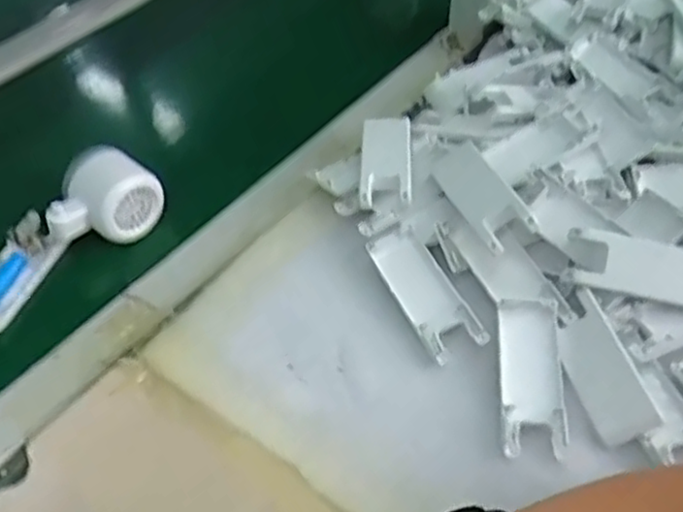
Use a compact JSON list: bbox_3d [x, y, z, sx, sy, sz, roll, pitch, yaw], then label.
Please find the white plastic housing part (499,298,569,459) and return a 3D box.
[{"bbox_3d":[0.123,0.073,0.466,0.039,0.021,0.106,2,51,5],"label":"white plastic housing part"}]

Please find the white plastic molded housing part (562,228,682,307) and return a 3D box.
[{"bbox_3d":[0.208,0.008,0.497,0.101,0.013,0.041,14,84,2],"label":"white plastic molded housing part"}]

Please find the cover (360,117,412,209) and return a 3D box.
[{"bbox_3d":[0.036,-0.079,0.574,0.038,0.011,0.100,1,51,4],"label":"cover"}]

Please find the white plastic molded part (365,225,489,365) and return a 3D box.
[{"bbox_3d":[0.059,0.025,0.509,0.039,0.022,0.104,-24,53,-16],"label":"white plastic molded part"}]

